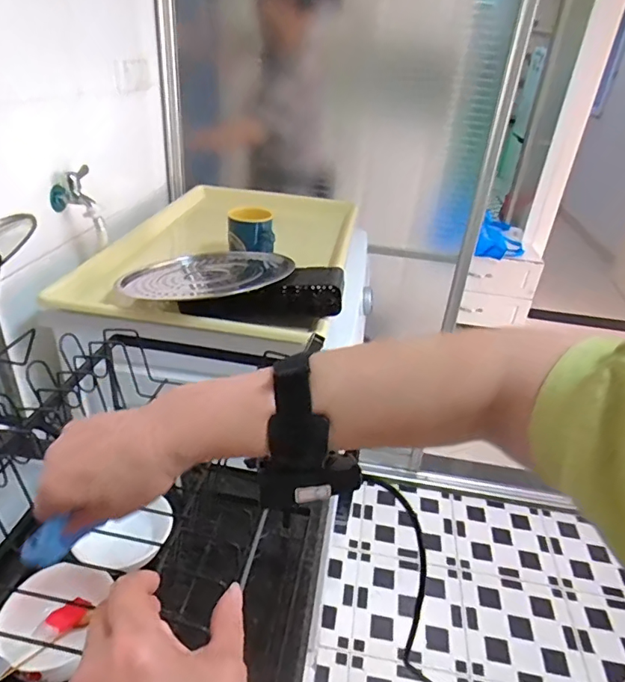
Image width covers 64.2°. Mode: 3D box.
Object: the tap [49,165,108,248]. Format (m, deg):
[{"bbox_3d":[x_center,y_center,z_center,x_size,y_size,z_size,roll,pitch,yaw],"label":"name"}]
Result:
[{"bbox_3d":[-0.444,-0.249,0.940,0.079,0.133,0.068,-17,37,-32],"label":"tap"}]

